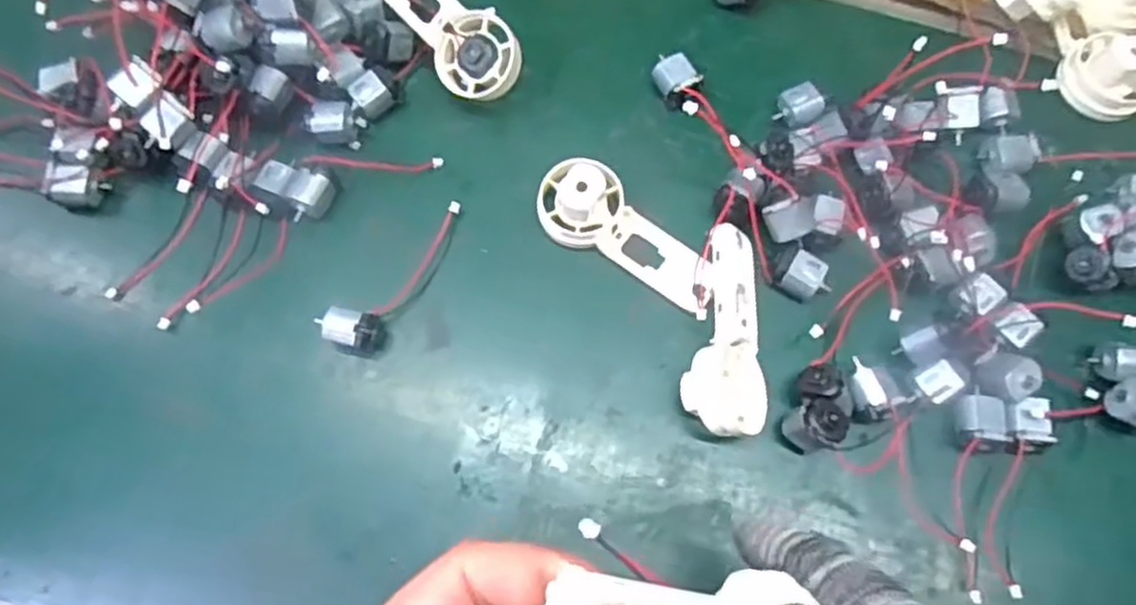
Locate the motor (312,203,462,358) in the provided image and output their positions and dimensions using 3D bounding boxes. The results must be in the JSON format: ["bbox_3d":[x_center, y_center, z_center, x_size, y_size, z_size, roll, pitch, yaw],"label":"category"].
[{"bbox_3d":[-0.074,-0.010,0.347,0.026,0.020,0.084,42,79,12],"label":"motor"}]

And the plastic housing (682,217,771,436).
[{"bbox_3d":[0.072,0.012,0.336,0.036,0.026,0.092,9,74,3],"label":"plastic housing"}]

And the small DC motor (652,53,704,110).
[{"bbox_3d":[0.053,-0.108,0.379,0.021,0.015,0.026,-38,77,-10],"label":"small DC motor"}]

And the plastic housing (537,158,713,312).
[{"bbox_3d":[0.029,-0.034,0.350,0.089,0.028,0.036,27,76,8],"label":"plastic housing"}]

